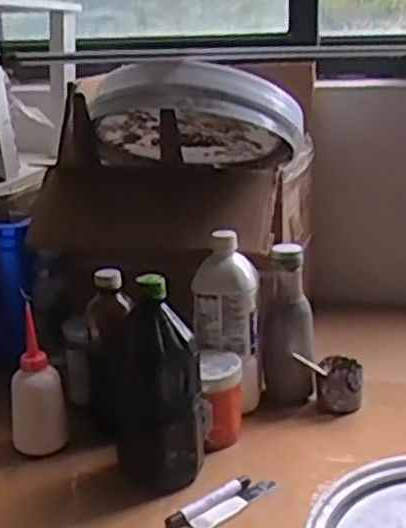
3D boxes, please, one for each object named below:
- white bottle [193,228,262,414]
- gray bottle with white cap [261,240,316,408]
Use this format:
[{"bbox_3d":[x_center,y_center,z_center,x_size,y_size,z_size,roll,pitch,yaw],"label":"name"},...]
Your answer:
[{"bbox_3d":[0.039,0.069,0.904,0.068,0.200,0.079,11,20,37],"label":"white bottle"},{"bbox_3d":[0.109,0.079,0.933,0.067,0.194,0.059,1,16,7],"label":"gray bottle with white cap"}]

